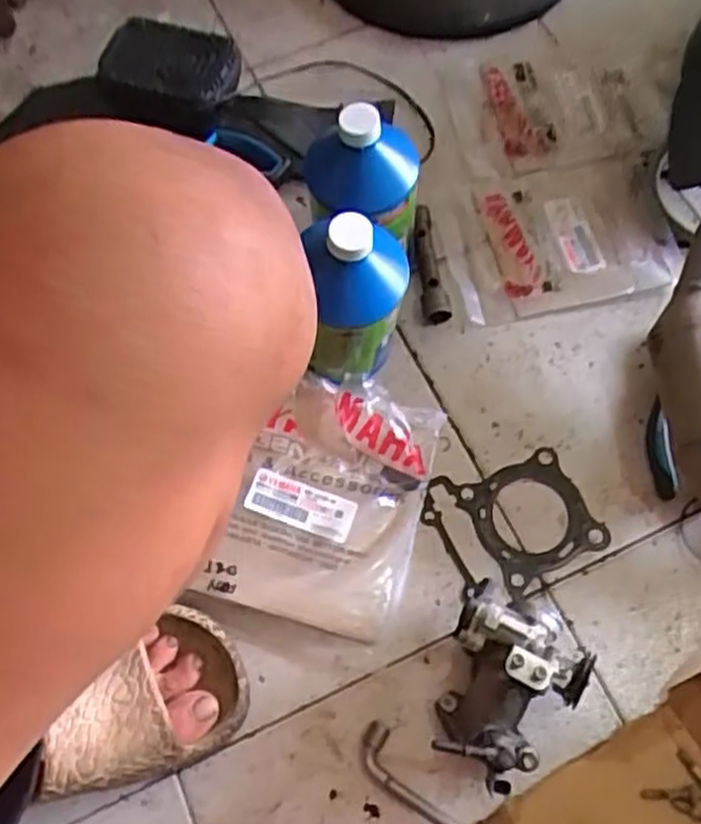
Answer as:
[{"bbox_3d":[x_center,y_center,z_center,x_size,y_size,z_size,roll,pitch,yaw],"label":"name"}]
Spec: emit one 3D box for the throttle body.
[{"bbox_3d":[0.105,0.184,0.521,0.094,0.089,0.120,20,69,11],"label":"throttle body"}]

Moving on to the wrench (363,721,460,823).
[{"bbox_3d":[0.064,0.264,0.521,0.143,0.017,0.030,36,72,17],"label":"wrench"}]

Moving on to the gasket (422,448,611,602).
[{"bbox_3d":[0.126,0.083,0.611,0.117,0.004,0.105,-26,68,-9],"label":"gasket"}]

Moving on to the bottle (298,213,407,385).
[{"bbox_3d":[0.004,-0.079,0.593,0.075,0.173,0.076,-2,66,2],"label":"bottle"}]

